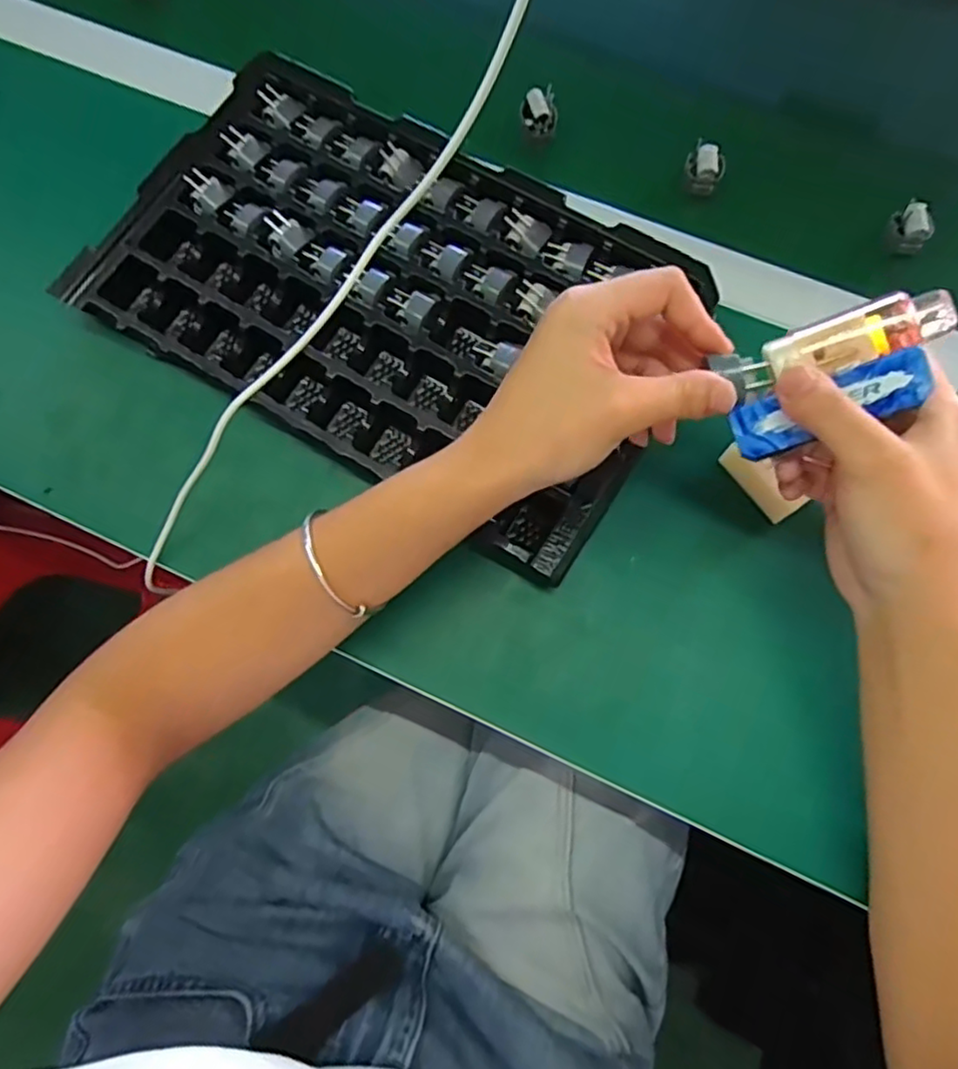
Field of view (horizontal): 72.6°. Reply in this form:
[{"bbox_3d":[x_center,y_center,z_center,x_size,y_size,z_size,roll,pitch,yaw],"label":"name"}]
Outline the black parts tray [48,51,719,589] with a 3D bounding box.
[{"bbox_3d":[-0.051,-0.145,0.408,0.350,0.036,0.216,31,78,9],"label":"black parts tray"}]

